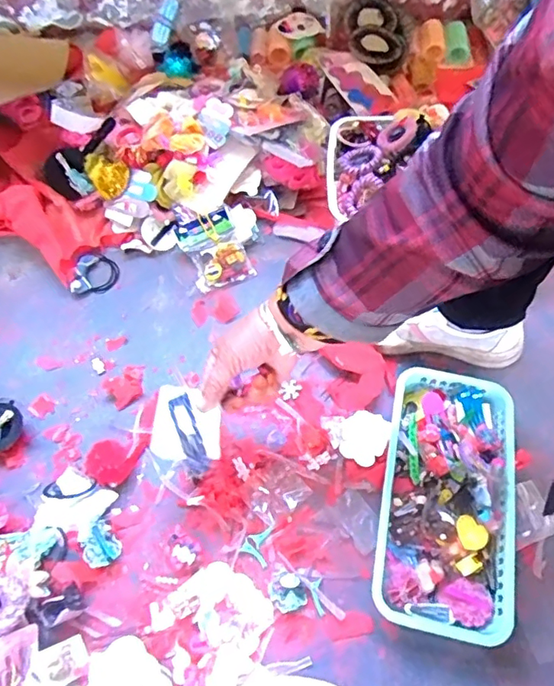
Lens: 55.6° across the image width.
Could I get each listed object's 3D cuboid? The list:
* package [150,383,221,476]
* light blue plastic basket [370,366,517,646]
[{"bbox_3d":[-0.086,0.079,0.494,0.064,0.011,0.076,6,77,3],"label":"package"},{"bbox_3d":[0.178,0.159,0.558,0.132,0.047,0.269,11,62,4],"label":"light blue plastic basket"}]

